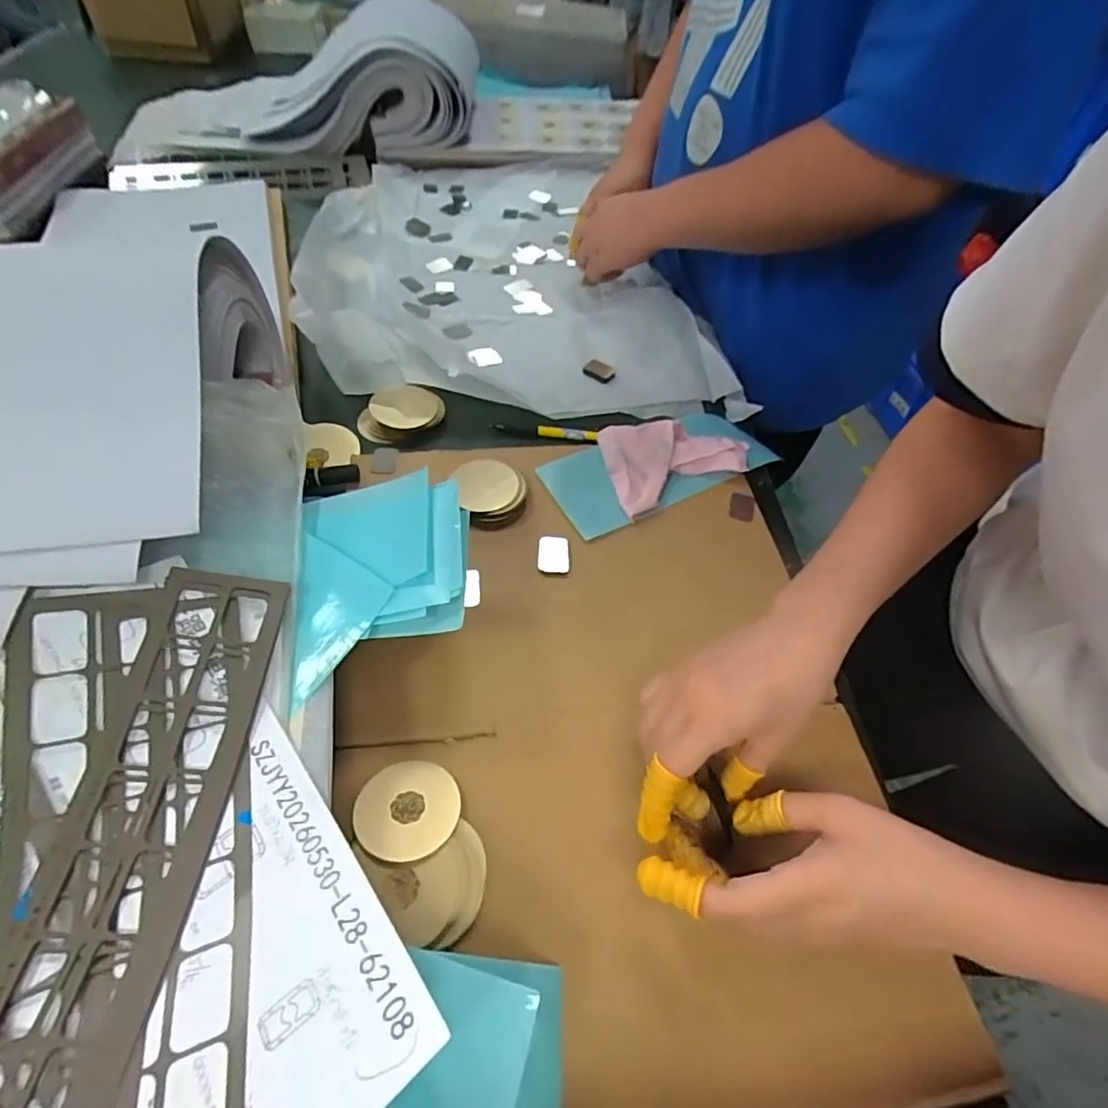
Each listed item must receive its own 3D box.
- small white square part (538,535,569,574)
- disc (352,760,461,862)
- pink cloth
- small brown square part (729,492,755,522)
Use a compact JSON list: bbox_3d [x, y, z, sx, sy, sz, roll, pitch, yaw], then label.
[{"bbox_3d":[0.000,0.000,0.461,0.025,0.013,0.027,1,54,-3],"label":"small white square part"},{"bbox_3d":[-0.089,0.152,0.339,0.058,0.004,0.059,5,38,-4],"label":"disc"},{"bbox_3d":[0.117,-0.088,0.523,0.138,0.028,0.083,-13,56,-13],"label":"pink cloth"},{"bbox_3d":[0.170,-0.043,0.511,0.021,0.004,0.032,15,54,7],"label":"small brown square part"}]

